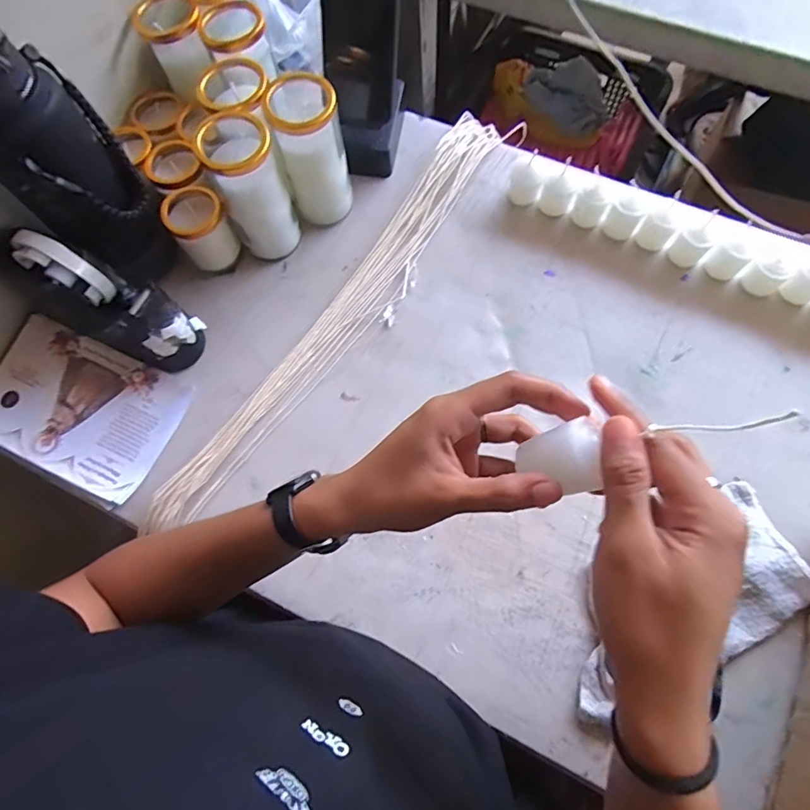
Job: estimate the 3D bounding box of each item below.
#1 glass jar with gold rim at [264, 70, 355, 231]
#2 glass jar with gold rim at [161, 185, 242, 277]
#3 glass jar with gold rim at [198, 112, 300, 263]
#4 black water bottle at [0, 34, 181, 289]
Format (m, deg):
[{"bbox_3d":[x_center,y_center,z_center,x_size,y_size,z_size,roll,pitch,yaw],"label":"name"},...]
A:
[{"bbox_3d":[-0.098,-0.270,0.535,0.064,0.152,0.070,-1,69,2],"label":"glass jar with gold rim"},{"bbox_3d":[-0.218,-0.187,0.542,0.058,0.080,0.064,-40,73,-12],"label":"glass jar with gold rim"},{"bbox_3d":[-0.157,-0.221,0.520,0.061,0.142,0.069,-22,70,-6],"label":"glass jar with gold rim"},{"bbox_3d":[-0.309,-0.214,0.462,0.100,0.248,0.111,-37,72,-9],"label":"black water bottle"}]

